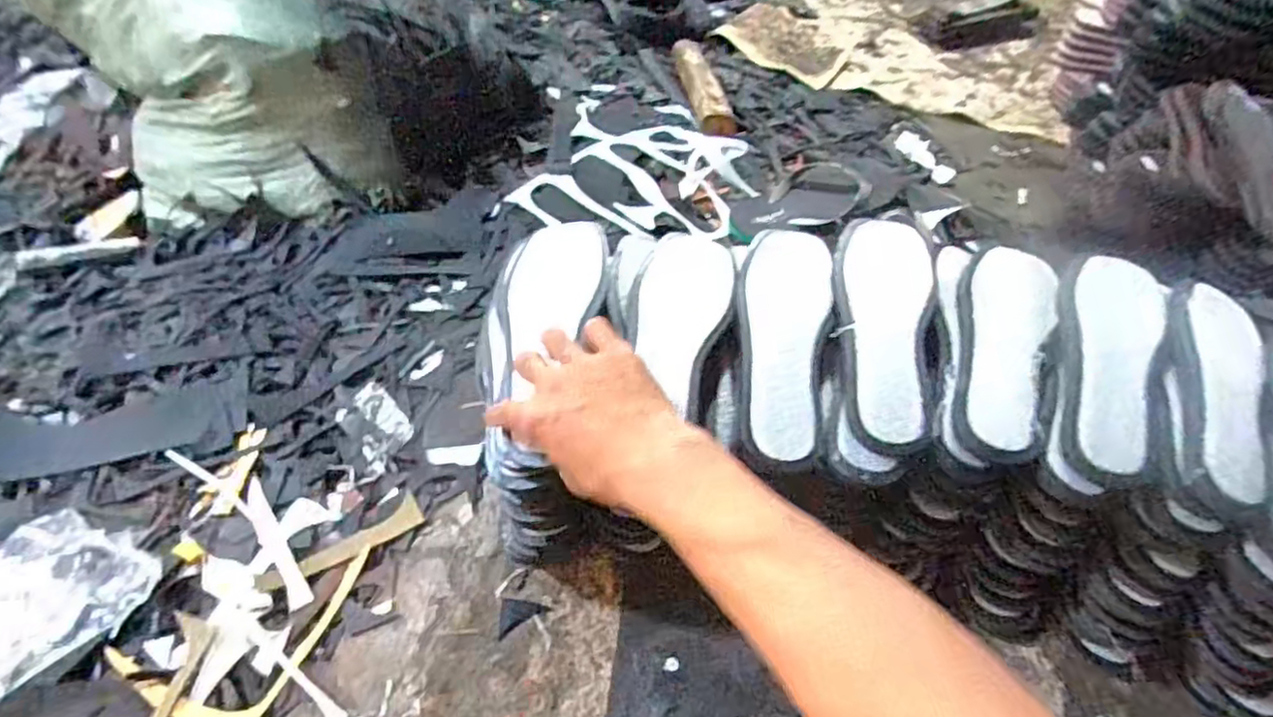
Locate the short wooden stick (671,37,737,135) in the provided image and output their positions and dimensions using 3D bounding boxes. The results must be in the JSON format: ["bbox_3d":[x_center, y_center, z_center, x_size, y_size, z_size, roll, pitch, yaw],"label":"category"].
[{"bbox_3d":[0.115,-0.472,1.143,0.060,0.054,0.265,-5,51,-9],"label":"short wooden stick"}]

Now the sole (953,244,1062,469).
[{"bbox_3d":[0.308,-0.016,0.546,0.074,0.021,0.230,19,52,10],"label":"sole"}]

